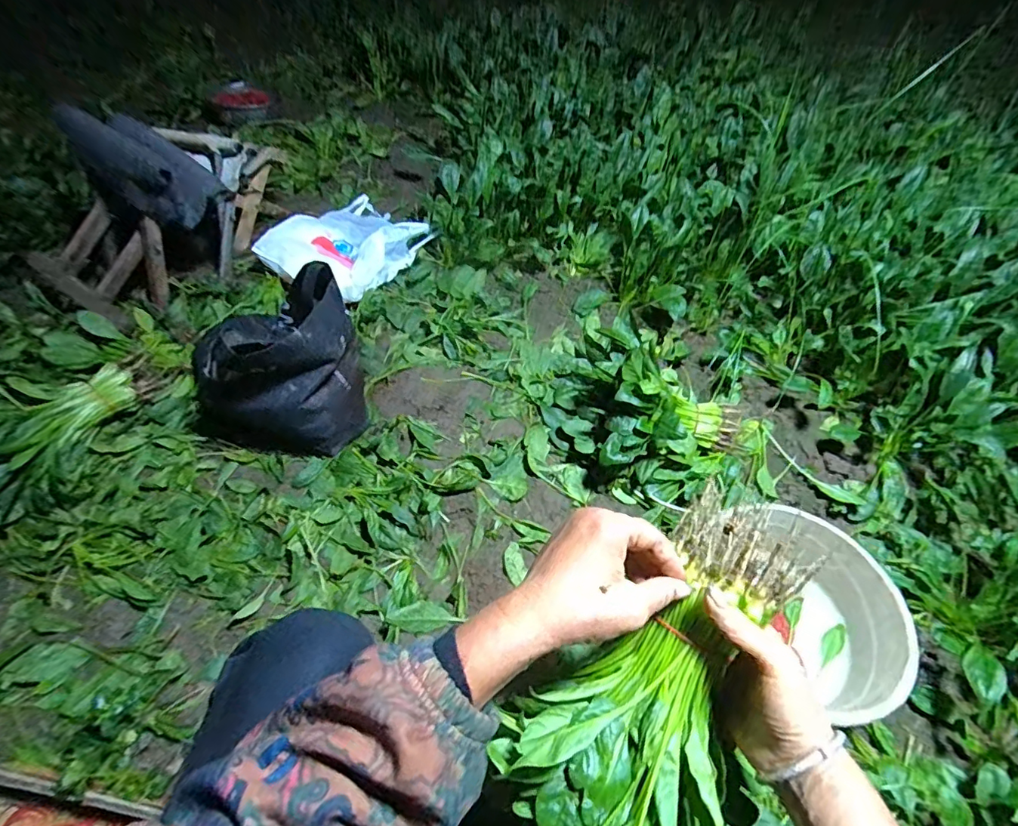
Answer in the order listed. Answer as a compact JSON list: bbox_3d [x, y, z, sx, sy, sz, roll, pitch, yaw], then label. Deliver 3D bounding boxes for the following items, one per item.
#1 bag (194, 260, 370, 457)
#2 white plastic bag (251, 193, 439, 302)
[{"bbox_3d":[-0.385,-0.103,0.854,0.268,0.247,0.243,6,53,1],"label":"bag"},{"bbox_3d":[-0.367,-0.376,1.148,0.263,0.095,0.324,30,58,16],"label":"white plastic bag"}]

